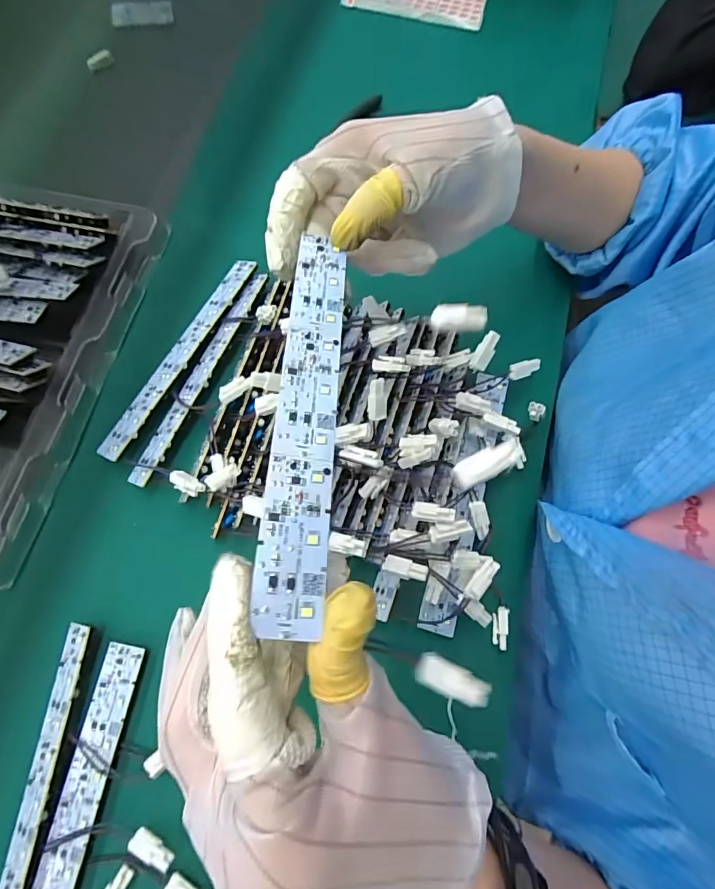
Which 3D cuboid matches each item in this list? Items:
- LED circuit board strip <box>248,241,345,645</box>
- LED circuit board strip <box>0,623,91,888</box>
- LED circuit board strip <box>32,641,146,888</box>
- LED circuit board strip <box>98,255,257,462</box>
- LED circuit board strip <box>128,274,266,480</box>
[{"bbox_3d":[-0.020,-0.020,0.188,0.024,0.006,0.182,2,61,-1],"label":"LED circuit board strip"},{"bbox_3d":[-0.191,0.210,0.269,0.018,0.009,0.192,5,72,2],"label":"LED circuit board strip"},{"bbox_3d":[-0.168,0.221,0.270,0.026,0.010,0.190,10,72,4],"label":"LED circuit board strip"},{"bbox_3d":[-0.137,-0.071,0.358,0.023,0.005,0.189,22,72,26],"label":"LED circuit board strip"},{"bbox_3d":[-0.120,-0.055,0.353,0.026,0.006,0.189,13,70,31],"label":"LED circuit board strip"}]

